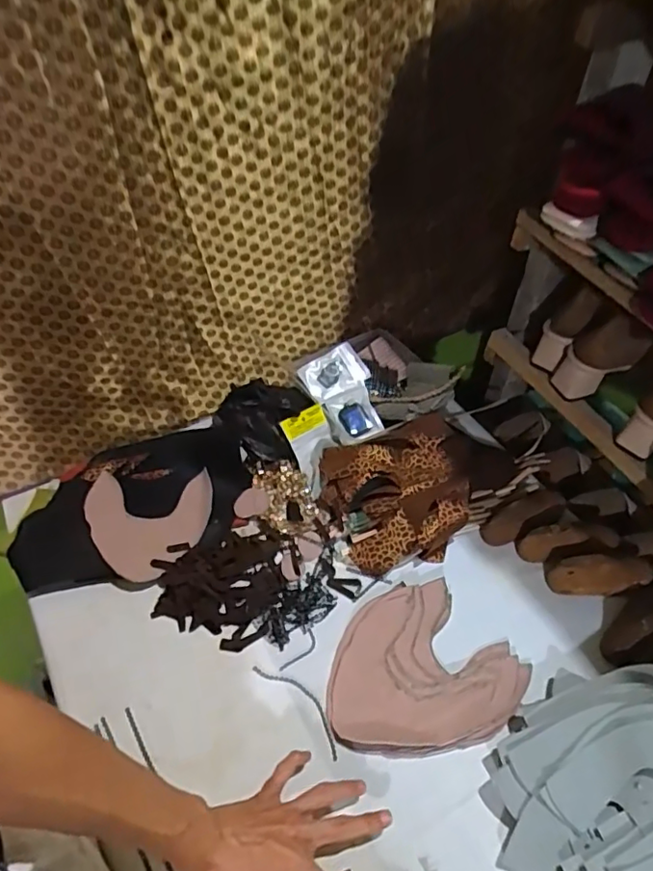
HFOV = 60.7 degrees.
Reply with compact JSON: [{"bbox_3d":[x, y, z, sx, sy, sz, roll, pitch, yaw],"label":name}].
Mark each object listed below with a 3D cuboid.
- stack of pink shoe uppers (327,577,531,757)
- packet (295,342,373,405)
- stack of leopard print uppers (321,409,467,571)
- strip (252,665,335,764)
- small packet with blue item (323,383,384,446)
[{"bbox_3d":[0.113,0.263,0.649,0.219,0.015,0.181,-4,48,-4],"label":"stack of pink shoe uppers"},{"bbox_3d":[0.017,-0.100,0.885,0.100,0.018,0.076,-35,78,-16],"label":"packet"},{"bbox_3d":[0.097,0.081,0.764,0.179,0.088,0.171,-14,50,-13],"label":"stack of leopard print uppers"},{"bbox_3d":[-0.027,0.297,0.622,0.131,0.004,0.031,36,57,27],"label":"strip"},{"bbox_3d":[0.039,-0.030,0.854,0.075,0.018,0.087,-18,68,-7],"label":"small packet with blue item"}]

